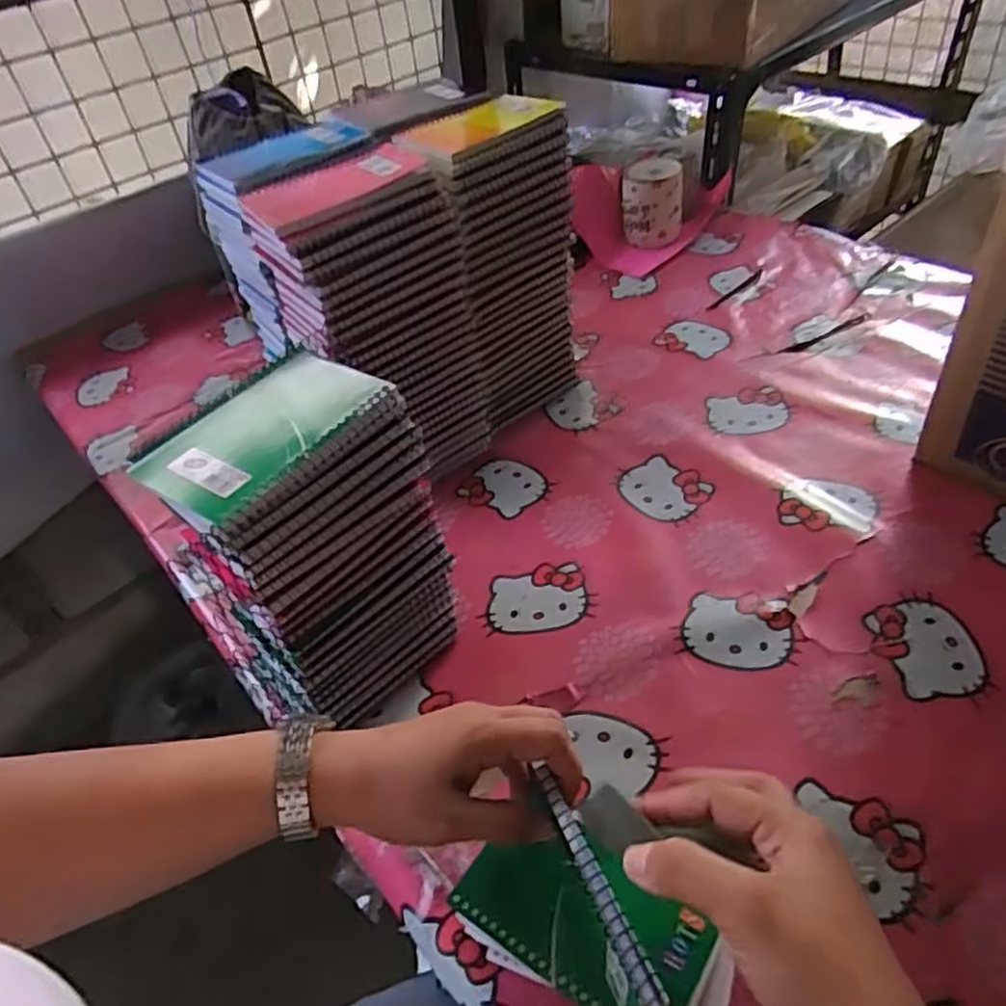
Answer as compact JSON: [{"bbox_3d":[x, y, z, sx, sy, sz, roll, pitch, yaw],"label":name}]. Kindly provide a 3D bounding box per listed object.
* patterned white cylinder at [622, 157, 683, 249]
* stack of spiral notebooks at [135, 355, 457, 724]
[{"bbox_3d":[0.208,-0.418,1.023,0.082,0.099,0.071,2,45,12],"label":"patterned white cylinder"},{"bbox_3d":[-0.119,0.043,0.489,0.096,0.233,0.129,18,50,26],"label":"stack of spiral notebooks"}]

